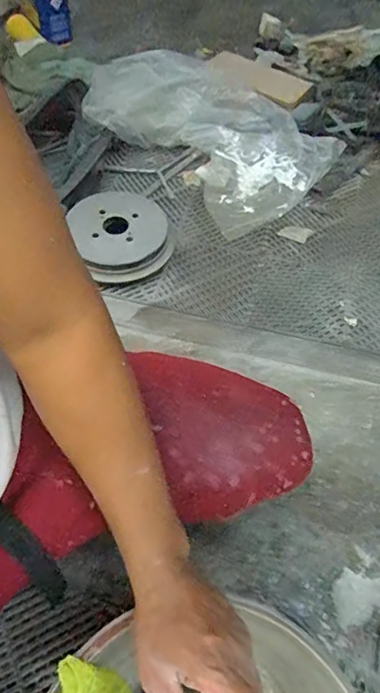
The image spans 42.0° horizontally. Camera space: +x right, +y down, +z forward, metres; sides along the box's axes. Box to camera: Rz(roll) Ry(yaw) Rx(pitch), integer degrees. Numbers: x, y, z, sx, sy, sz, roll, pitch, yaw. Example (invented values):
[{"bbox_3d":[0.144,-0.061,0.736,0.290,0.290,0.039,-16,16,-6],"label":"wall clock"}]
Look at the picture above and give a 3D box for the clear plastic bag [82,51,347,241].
[{"bbox_3d":[0.039,-0.558,1.235,0.593,0.157,0.412,36,62,20],"label":"clear plastic bag"}]

